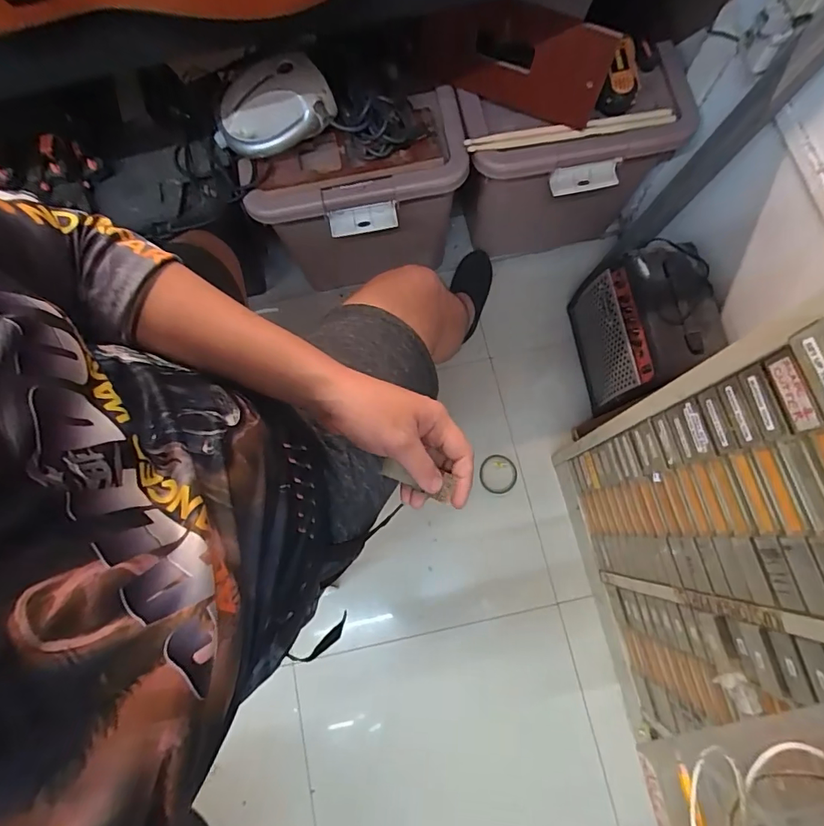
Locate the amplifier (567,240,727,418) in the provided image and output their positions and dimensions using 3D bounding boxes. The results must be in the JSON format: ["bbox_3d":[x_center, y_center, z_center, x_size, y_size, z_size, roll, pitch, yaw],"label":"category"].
[{"bbox_3d":[0.506,-0.185,1.048,0.209,0.236,0.315,-10,75,-1],"label":"amplifier"}]

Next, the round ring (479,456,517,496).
[{"bbox_3d":[0.206,0.147,1.127,0.086,0.008,0.090,0,76,2],"label":"round ring"}]

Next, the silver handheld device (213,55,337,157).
[{"bbox_3d":[-0.249,-0.535,0.832,0.215,0.067,0.131,-20,76,-3],"label":"silver handheld device"}]

